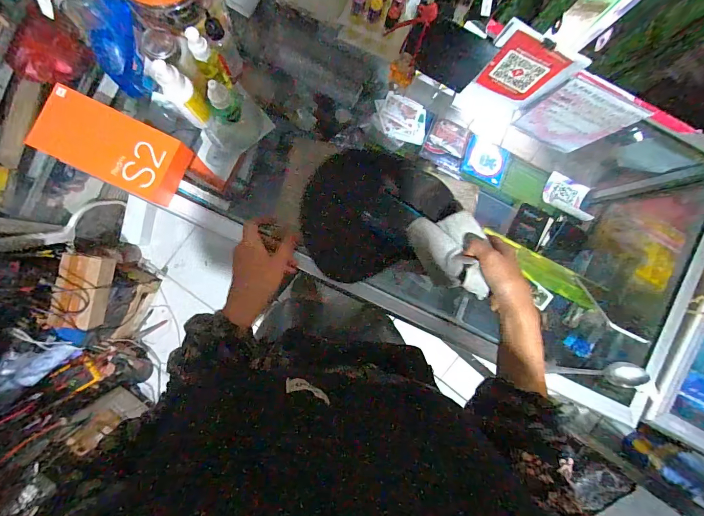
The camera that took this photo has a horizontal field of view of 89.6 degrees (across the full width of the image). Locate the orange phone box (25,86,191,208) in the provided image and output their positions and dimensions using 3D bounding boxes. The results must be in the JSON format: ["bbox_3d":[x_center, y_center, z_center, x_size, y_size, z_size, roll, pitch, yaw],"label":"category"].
[{"bbox_3d":[-0.317,-0.147,0.485,0.182,0.061,0.092,26,89,-4],"label":"orange phone box"}]

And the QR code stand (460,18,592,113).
[{"bbox_3d":[0.214,-0.236,0.461,0.096,0.131,0.027,23,89,-4],"label":"QR code stand"}]

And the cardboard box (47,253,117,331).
[{"bbox_3d":[-0.779,0.093,1.025,0.111,0.092,0.215,15,89,-4],"label":"cardboard box"}]

